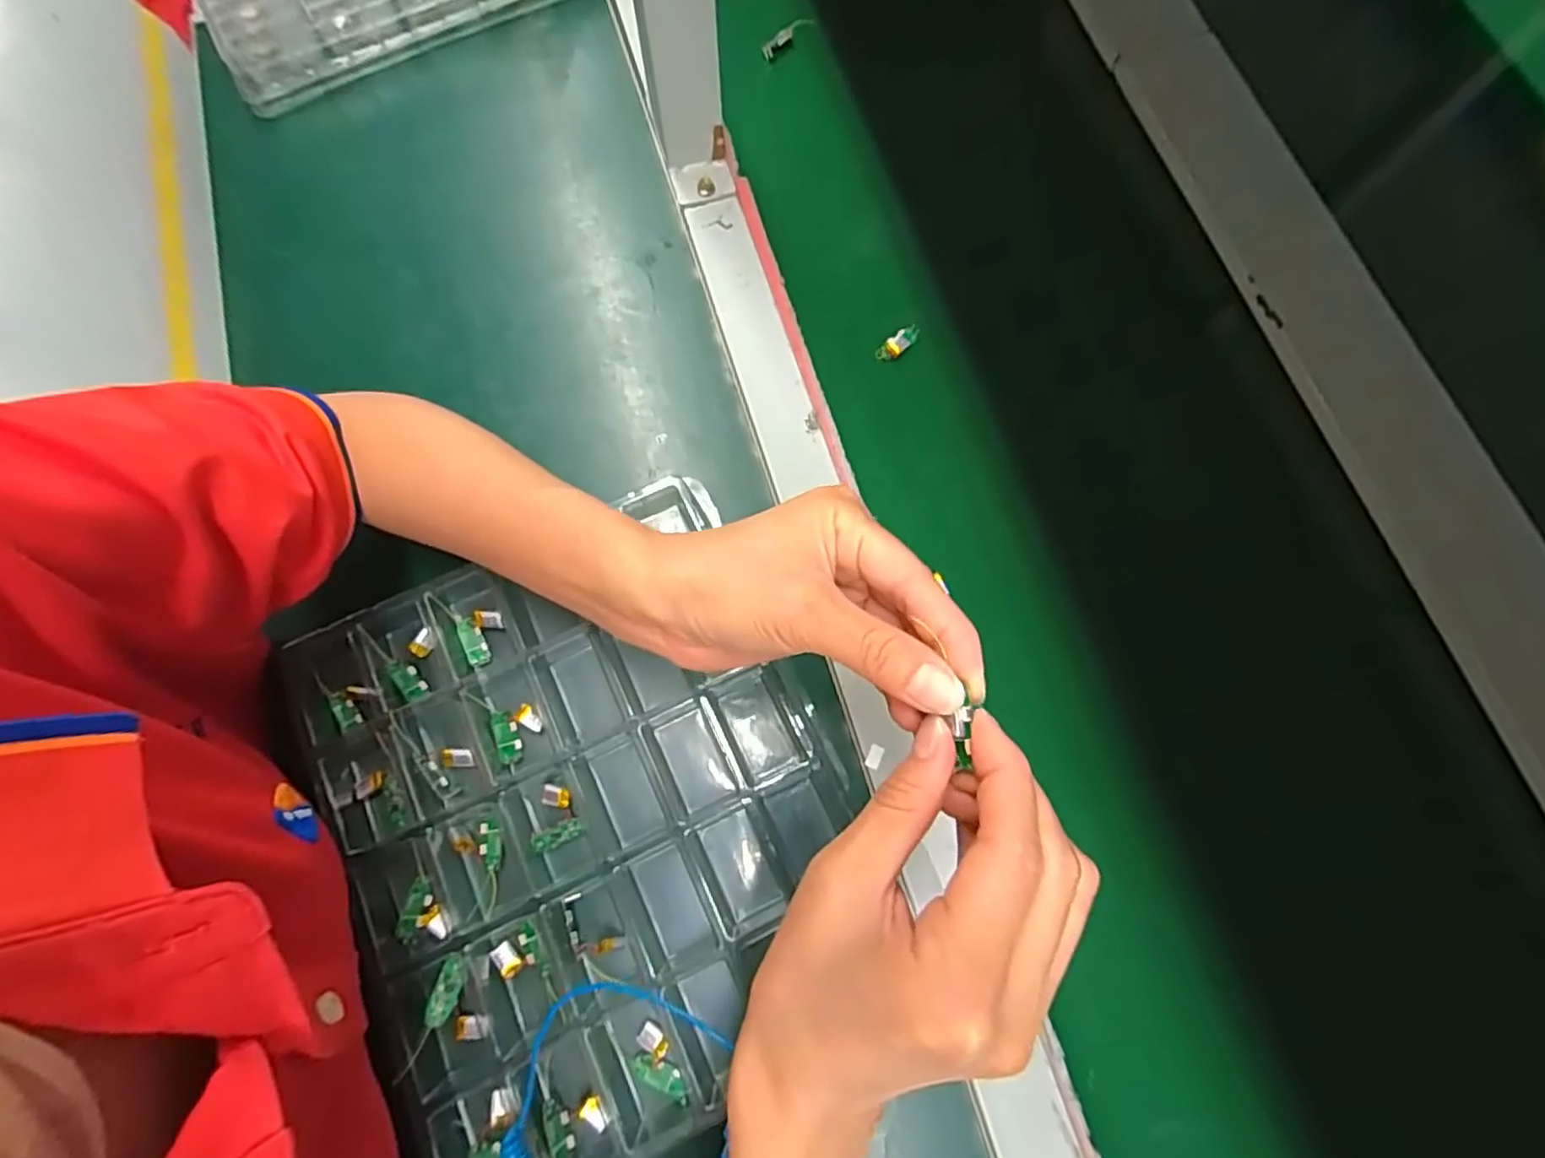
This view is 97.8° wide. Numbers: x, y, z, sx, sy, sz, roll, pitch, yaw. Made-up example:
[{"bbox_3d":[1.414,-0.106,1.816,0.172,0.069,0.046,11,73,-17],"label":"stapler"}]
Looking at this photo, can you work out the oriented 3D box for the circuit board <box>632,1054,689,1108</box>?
[{"bbox_3d":[-0.053,0.236,0.317,0.030,0.004,0.011,25,75,6],"label":"circuit board"}]

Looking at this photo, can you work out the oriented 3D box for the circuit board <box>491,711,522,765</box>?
[{"bbox_3d":[-0.142,0.084,0.359,0.013,0.004,0.027,-17,75,-6],"label":"circuit board"}]

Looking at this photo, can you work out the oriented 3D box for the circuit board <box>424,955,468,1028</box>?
[{"bbox_3d":[-0.156,0.197,0.323,0.014,0.004,0.029,13,65,-9],"label":"circuit board"}]

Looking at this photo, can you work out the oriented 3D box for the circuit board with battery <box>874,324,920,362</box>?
[{"bbox_3d":[0.083,-0.155,0.443,0.013,0.006,0.033,44,77,10],"label":"circuit board with battery"}]

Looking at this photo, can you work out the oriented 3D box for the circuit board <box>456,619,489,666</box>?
[{"bbox_3d":[-0.168,0.035,0.377,0.011,0.005,0.028,-27,76,-9],"label":"circuit board"}]

